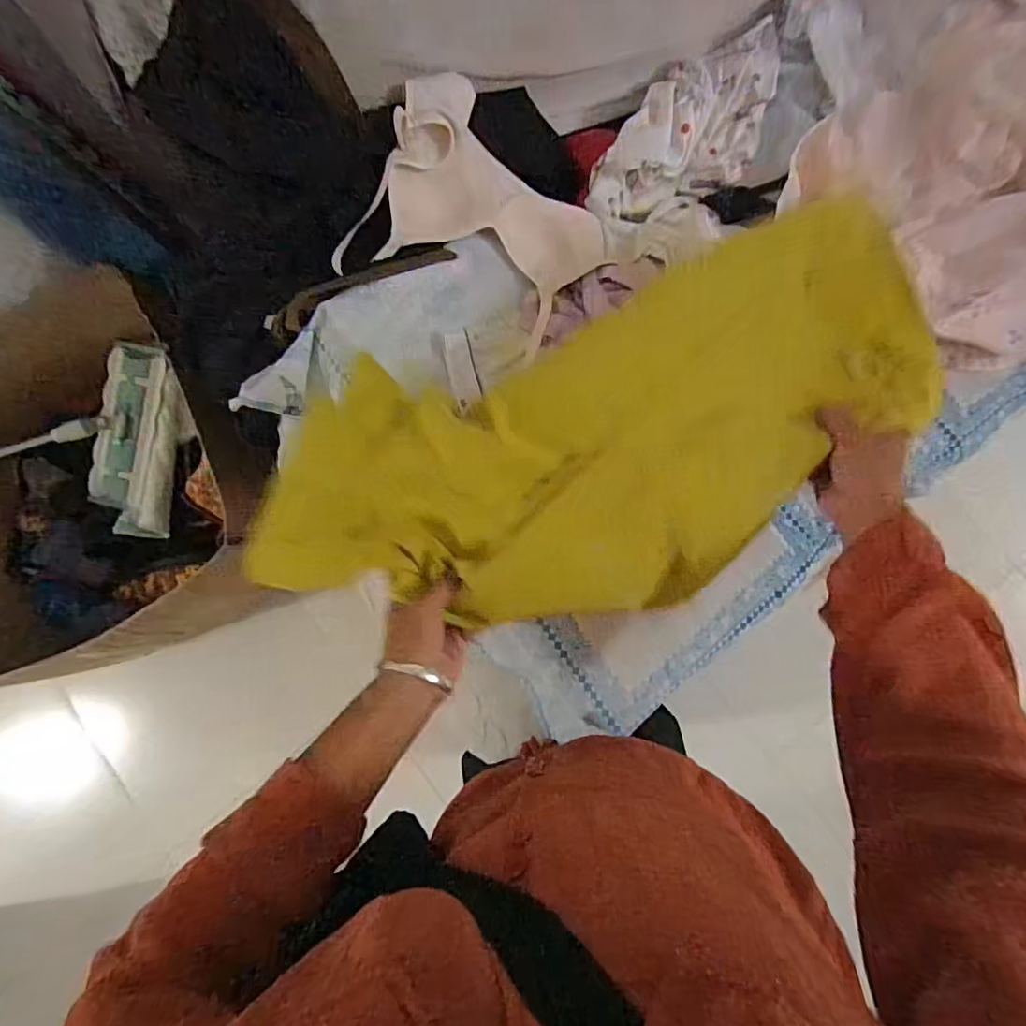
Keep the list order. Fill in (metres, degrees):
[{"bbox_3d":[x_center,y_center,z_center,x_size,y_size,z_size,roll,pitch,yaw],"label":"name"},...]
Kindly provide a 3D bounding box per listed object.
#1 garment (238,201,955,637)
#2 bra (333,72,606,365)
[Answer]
[{"bbox_3d":[0.087,-0.063,0.478,0.594,0.049,0.265,-23,84,-4],"label":"garment"},{"bbox_3d":[-0.038,-0.329,0.632,0.270,0.105,0.235,33,90,8],"label":"bra"}]

